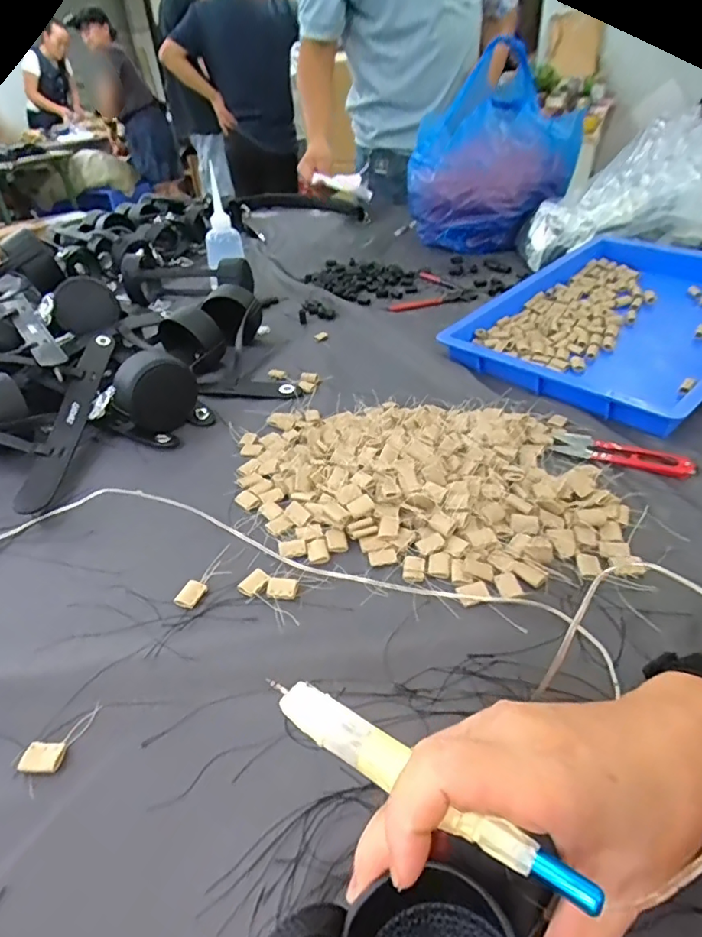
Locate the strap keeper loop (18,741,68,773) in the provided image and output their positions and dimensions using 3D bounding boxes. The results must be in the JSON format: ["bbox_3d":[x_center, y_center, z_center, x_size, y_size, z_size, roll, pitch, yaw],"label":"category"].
[{"bbox_3d":[-0.164,0.154,0.283,0.020,0.004,0.016,1,37,4],"label":"strap keeper loop"}]

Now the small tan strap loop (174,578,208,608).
[{"bbox_3d":[-0.110,0.086,0.366,0.014,0.006,0.021,17,41,24],"label":"small tan strap loop"}]

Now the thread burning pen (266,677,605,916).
[{"bbox_3d":[0.021,0.115,0.200,0.131,0.009,0.017,21,43,28],"label":"thread burning pen"}]

